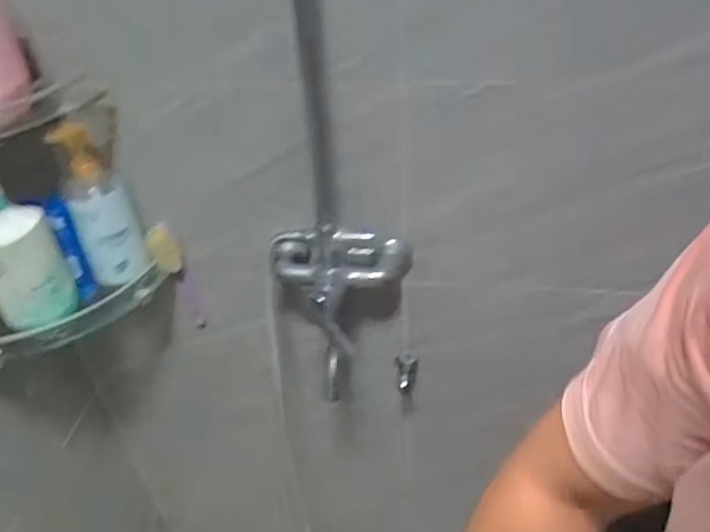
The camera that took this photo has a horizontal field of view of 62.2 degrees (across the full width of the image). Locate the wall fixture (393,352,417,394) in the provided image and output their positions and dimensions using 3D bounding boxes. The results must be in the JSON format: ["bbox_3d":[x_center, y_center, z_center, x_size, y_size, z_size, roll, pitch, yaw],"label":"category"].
[{"bbox_3d":[0.084,0.173,0.963,0.034,0.081,0.034,-5,37,0],"label":"wall fixture"}]

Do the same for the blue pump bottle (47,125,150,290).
[{"bbox_3d":[-0.341,-0.085,0.787,0.079,0.207,0.079,-20,39,-19],"label":"blue pump bottle"}]

